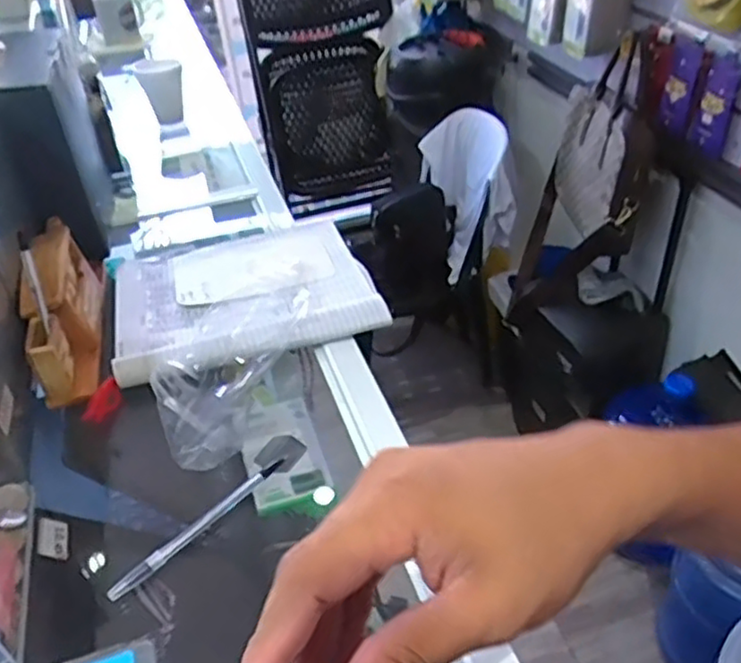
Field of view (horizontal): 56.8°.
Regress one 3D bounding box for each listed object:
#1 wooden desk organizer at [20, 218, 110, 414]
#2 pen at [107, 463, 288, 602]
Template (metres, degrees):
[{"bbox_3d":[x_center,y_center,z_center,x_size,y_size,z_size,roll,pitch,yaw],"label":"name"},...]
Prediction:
[{"bbox_3d":[-0.293,-0.037,0.662,0.052,0.091,0.227,-12,39,-9],"label":"wooden desk organizer"},{"bbox_3d":[-0.122,0.137,0.493,0.010,0.009,0.147,26,48,33],"label":"pen"}]

